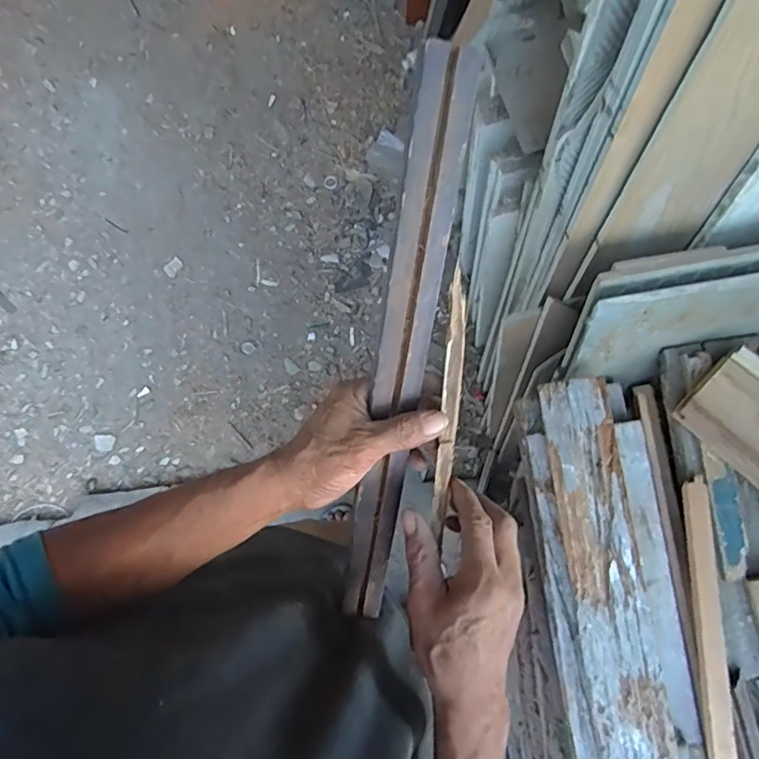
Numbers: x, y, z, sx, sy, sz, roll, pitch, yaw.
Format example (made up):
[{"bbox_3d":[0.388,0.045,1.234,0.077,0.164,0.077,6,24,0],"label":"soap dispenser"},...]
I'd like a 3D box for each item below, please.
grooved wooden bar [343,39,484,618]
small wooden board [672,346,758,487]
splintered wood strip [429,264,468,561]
[{"bbox_3d":[0.015,0.004,0.400,0.040,0.019,0.442,10,112,2],"label":"grooved wooden bar"},{"bbox_3d":[0.504,0.050,0.702,0.158,0.029,0.142,44,83,11],"label":"small wooden board"},{"bbox_3d":[0.053,0.028,0.393,0.015,0.012,0.210,3,105,1],"label":"splintered wood strip"}]

